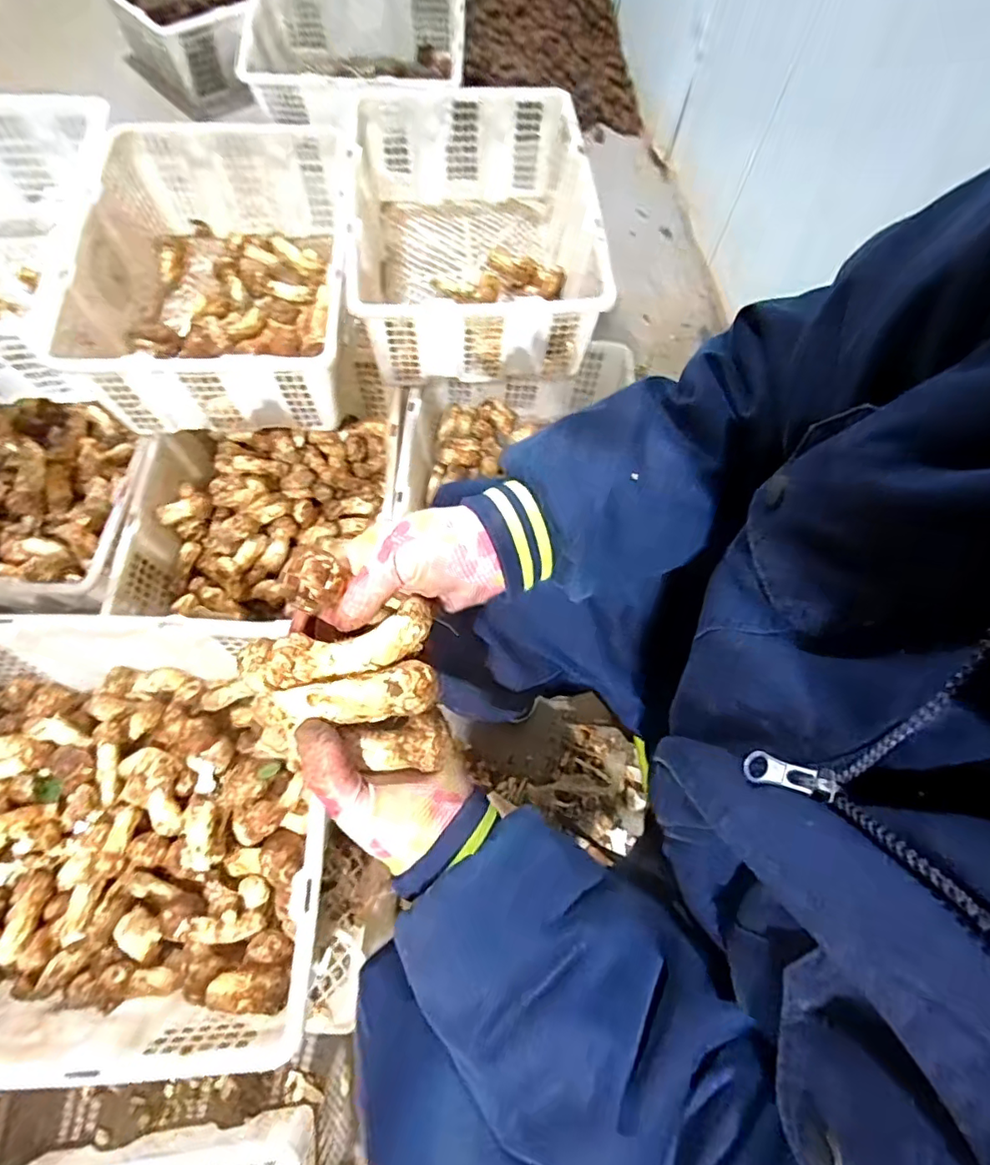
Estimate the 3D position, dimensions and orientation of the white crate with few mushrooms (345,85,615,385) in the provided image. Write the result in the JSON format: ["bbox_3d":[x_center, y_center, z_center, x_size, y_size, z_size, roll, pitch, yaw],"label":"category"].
[{"bbox_3d":[-0.032,-0.520,0.865,0.357,0.158,0.441,1,66,-2],"label":"white crate with few mushrooms"}]

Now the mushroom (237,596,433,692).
[{"bbox_3d":[-0.085,0.035,0.309,0.103,0.027,0.036,-13,67,-10],"label":"mushroom"}]

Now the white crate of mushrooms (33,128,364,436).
[{"bbox_3d":[-0.384,-0.432,0.836,0.363,0.177,0.443,-1,66,-3],"label":"white crate of mushrooms"}]

